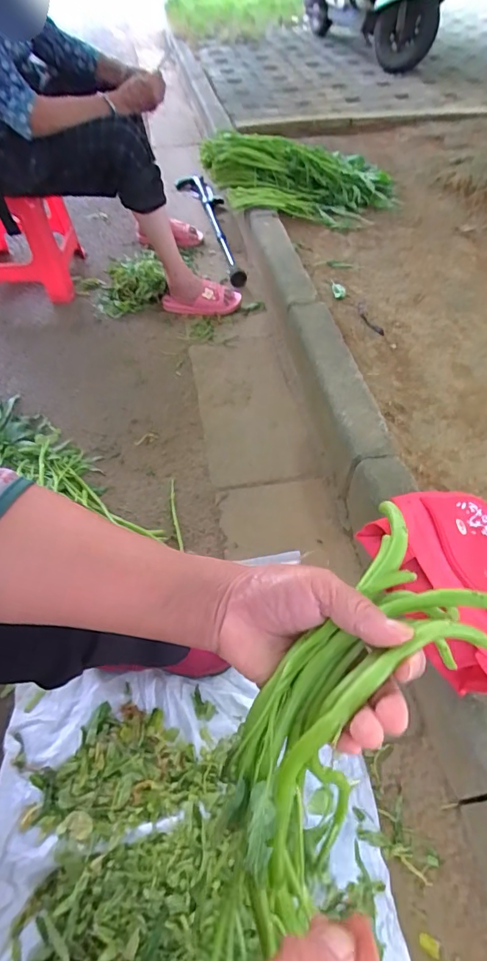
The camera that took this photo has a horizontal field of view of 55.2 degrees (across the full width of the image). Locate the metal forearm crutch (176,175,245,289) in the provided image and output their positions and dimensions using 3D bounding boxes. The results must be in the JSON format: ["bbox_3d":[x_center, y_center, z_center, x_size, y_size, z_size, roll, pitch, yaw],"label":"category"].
[{"bbox_3d":[-0.100,-0.892,1.597,0.110,0.065,0.783,-13,54,-10],"label":"metal forearm crutch"}]

